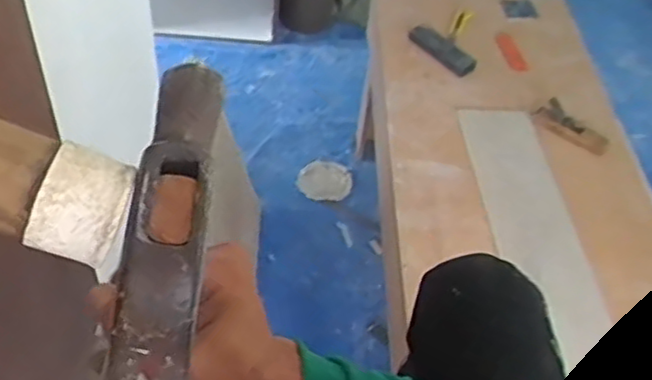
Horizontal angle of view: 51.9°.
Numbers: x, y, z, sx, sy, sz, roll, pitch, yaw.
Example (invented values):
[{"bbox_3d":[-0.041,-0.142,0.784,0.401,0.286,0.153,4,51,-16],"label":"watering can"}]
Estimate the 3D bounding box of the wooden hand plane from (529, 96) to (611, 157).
[{"bbox_3d":[0.617,-0.159,1.690,0.201,0.045,0.063,38,54,25],"label":"wooden hand plane"}]

